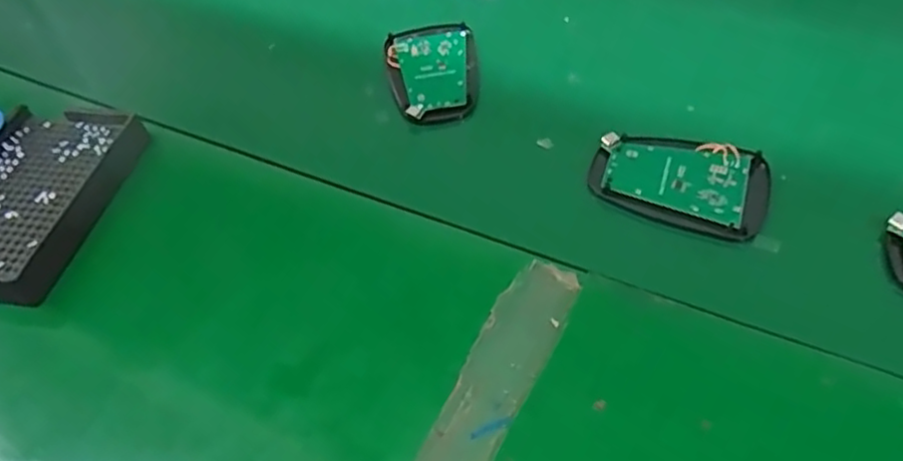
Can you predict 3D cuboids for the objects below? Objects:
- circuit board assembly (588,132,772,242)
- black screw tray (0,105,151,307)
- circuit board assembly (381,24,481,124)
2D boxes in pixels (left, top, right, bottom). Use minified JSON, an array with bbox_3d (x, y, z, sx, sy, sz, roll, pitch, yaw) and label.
[{"bbox_3d":[0.131,-0.031,0.379,0.096,0.007,0.061,20,56,20],"label":"circuit board assembly"},{"bbox_3d":[-0.259,-0.021,0.403,0.089,0.026,0.147,5,52,10],"label":"black screw tray"},{"bbox_3d":[-0.013,-0.112,0.460,0.064,0.008,0.093,-10,51,-2],"label":"circuit board assembly"}]

